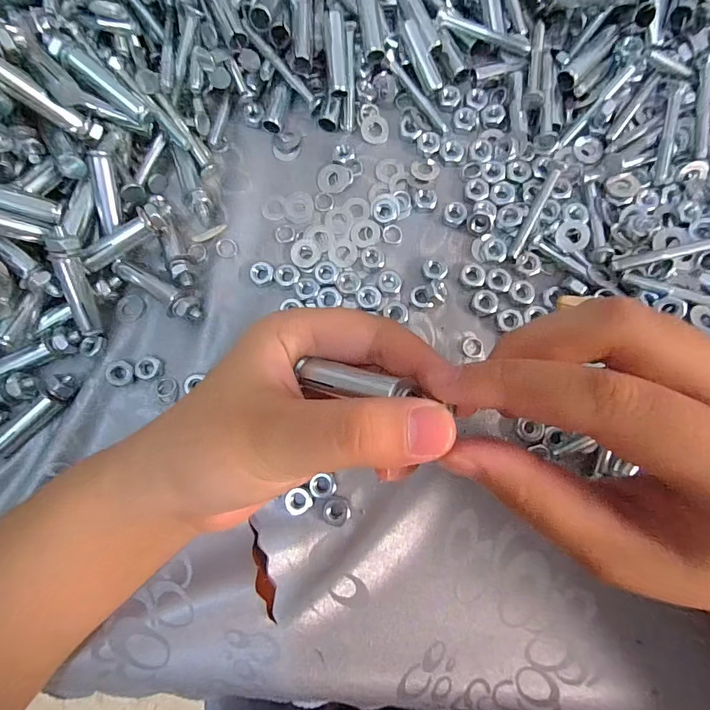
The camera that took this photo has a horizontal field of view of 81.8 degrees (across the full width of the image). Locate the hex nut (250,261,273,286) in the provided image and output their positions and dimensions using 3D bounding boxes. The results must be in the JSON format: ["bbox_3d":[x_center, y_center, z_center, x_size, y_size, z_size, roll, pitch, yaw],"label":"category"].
[{"bbox_3d":[-0.051,-0.045,0.225,0.012,0.006,0.011,-38,81,-3],"label":"hex nut"}]

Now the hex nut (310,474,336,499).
[{"bbox_3d":[-0.016,0.066,0.205,0.012,0.004,0.012,42,85,8],"label":"hex nut"}]

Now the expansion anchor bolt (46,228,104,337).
[{"bbox_3d":[-0.140,-0.036,0.207,0.012,0.013,0.053,1,119,3],"label":"expansion anchor bolt"}]

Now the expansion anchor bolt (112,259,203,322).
[{"bbox_3d":[-0.107,-0.034,0.220,0.053,0.010,0.015,27,83,7],"label":"expansion anchor bolt"}]

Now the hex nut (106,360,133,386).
[{"bbox_3d":[-0.124,0.009,0.215,0.012,0.005,0.013,-11,80,1],"label":"hex nut"}]

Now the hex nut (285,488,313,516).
[{"bbox_3d":[-0.028,0.073,0.203,0.012,0.004,0.012,43,86,9],"label":"hex nut"}]

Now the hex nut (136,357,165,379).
[{"bbox_3d":[-0.110,0.007,0.219,0.014,0.004,0.012,12,82,5],"label":"hex nut"}]

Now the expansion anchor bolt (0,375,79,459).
[{"bbox_3d":[-0.166,0.032,0.211,0.013,0.008,0.052,42,85,8],"label":"expansion anchor bolt"}]

